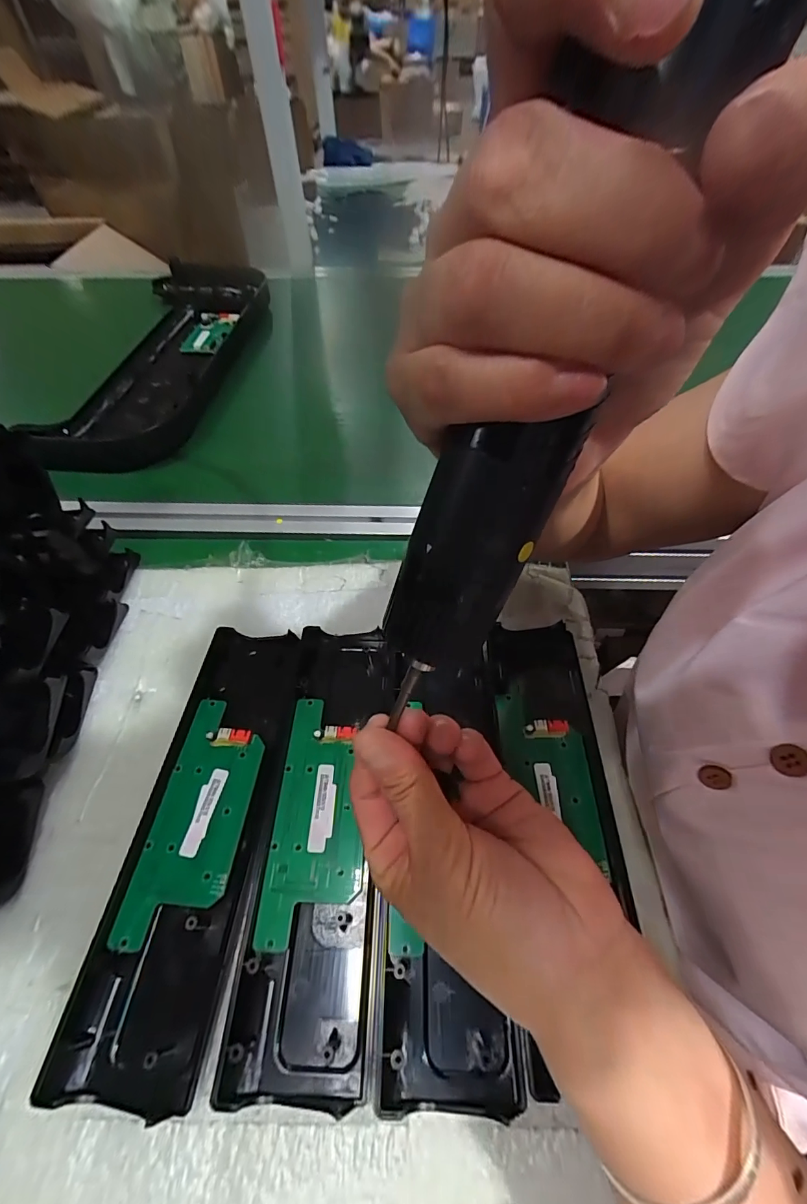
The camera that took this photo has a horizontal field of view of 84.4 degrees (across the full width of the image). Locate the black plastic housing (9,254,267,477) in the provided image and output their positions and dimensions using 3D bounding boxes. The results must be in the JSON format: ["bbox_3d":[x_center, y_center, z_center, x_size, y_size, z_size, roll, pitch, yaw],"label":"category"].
[{"bbox_3d":[-0.319,-0.344,0.607,0.201,0.042,0.489,2,54,2],"label":"black plastic housing"}]

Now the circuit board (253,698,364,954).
[{"bbox_3d":[-0.051,0.126,0.272,0.052,0.007,0.134,0,54,1],"label":"circuit board"}]

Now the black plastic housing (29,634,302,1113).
[{"bbox_3d":[-0.124,0.125,0.269,0.068,0.020,0.244,4,54,3],"label":"black plastic housing"}]

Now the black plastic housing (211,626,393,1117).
[{"bbox_3d":[-0.048,0.125,0.273,0.068,0.013,0.245,2,54,2],"label":"black plastic housing"}]

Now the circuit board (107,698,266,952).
[{"bbox_3d":[-0.123,0.127,0.272,0.054,0.010,0.133,4,54,3],"label":"circuit board"}]

